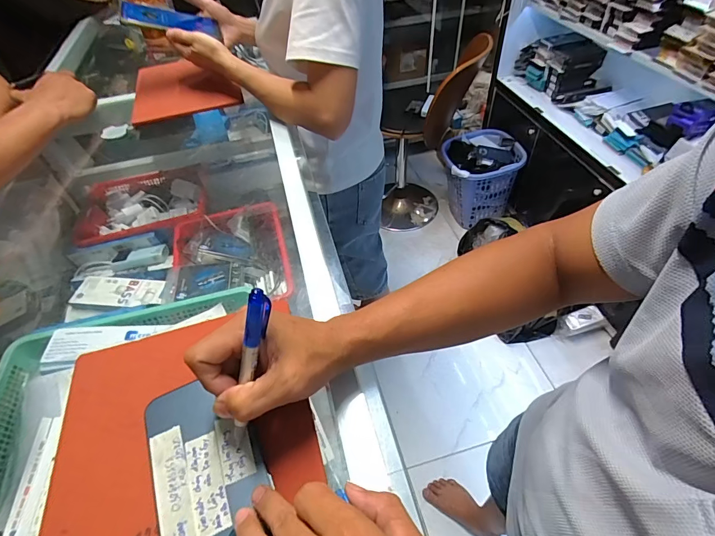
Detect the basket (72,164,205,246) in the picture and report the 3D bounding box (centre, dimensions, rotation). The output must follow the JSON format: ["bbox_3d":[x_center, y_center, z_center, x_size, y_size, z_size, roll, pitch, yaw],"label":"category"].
[{"bbox_3d":[-0.478,-0.141,0.873,0.259,0.052,0.196,-13,48,-7],"label":"basket"}]

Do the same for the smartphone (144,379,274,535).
[{"bbox_3d":[-0.108,0.153,0.283,0.076,0.006,0.156,-20,50,-13],"label":"smartphone"}]

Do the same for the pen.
[{"bbox_3d":[-0.077,0.074,0.277,0.012,0.130,0.015,22,22,23],"label":"pen"}]

